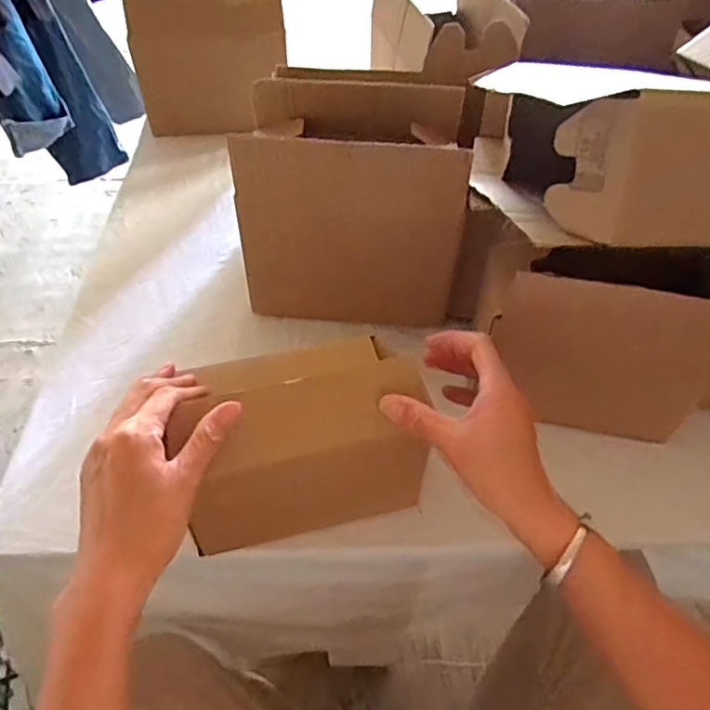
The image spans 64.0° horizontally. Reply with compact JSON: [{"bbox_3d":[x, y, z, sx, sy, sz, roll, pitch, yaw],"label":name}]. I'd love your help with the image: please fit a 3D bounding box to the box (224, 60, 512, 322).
[{"bbox_3d":[0.012,-0.166,0.632,0.248,0.215,0.166,3,51,4],"label":"box"}]

